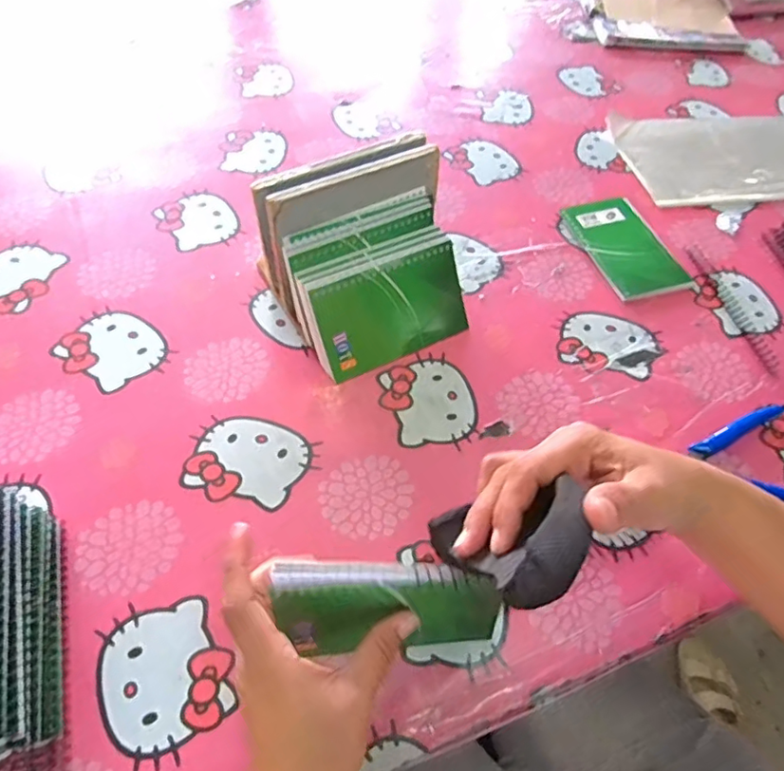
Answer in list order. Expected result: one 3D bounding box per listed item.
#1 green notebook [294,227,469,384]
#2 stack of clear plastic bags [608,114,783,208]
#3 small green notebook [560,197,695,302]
[{"bbox_3d":[-0.003,-0.067,0.464,0.133,0.090,0.012,-23,24,-19],"label":"green notebook"},{"bbox_3d":[0.395,-0.276,0.669,0.248,0.012,0.161,-7,58,-10],"label":"stack of clear plastic bags"},{"bbox_3d":[0.237,-0.141,0.569,0.085,0.009,0.131,-13,57,-12],"label":"small green notebook"}]

